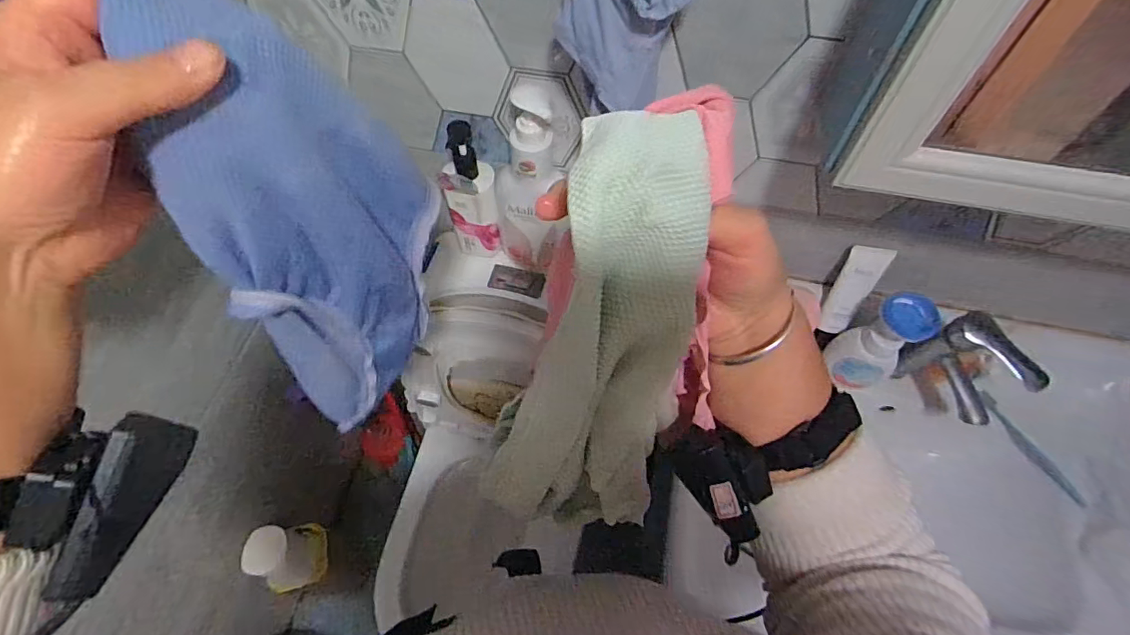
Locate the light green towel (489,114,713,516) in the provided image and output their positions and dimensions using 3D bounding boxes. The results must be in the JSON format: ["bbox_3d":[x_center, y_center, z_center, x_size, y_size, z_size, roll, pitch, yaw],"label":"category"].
[{"bbox_3d":[0.018,0.024,0.251,0.078,0.225,0.046,15,31,8],"label":"light green towel"}]

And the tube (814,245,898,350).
[{"bbox_3d":[0.395,-0.028,0.726,0.044,0.168,0.028,19,36,10],"label":"tube"}]

